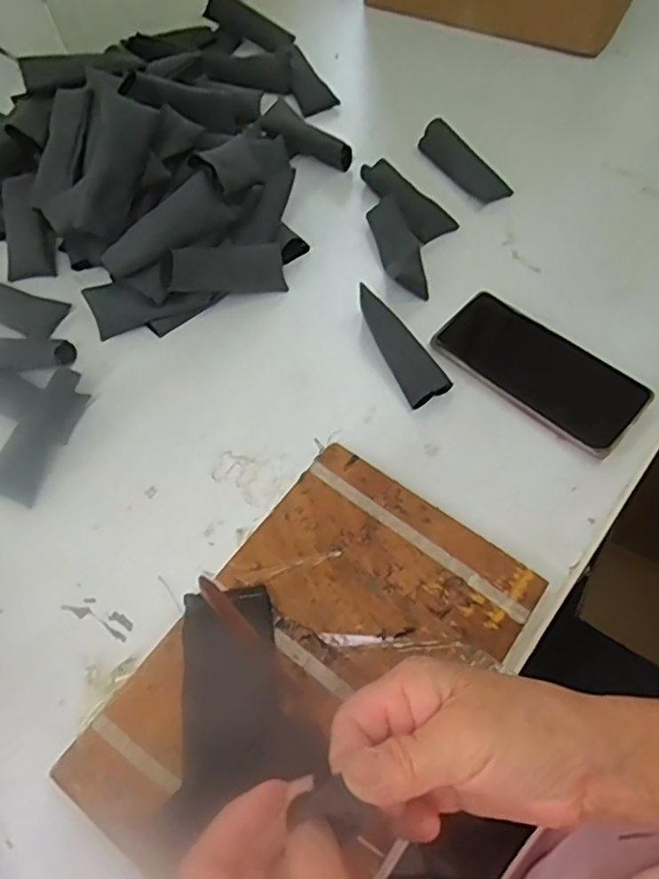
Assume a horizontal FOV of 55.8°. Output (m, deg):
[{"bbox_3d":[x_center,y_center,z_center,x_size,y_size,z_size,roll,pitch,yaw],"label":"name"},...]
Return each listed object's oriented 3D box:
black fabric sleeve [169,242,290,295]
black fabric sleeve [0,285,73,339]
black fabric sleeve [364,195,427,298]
[{"bbox_3d":[-0.082,-0.140,0.519,0.100,0.040,0.010,-15,27,-33],"label":"black fabric sleeve"},{"bbox_3d":[-0.280,-0.115,0.537,0.100,0.016,0.036,21,63,0],"label":"black fabric sleeve"},{"bbox_3d":[0.062,-0.169,0.547,0.032,0.028,0.096,-14,61,-5],"label":"black fabric sleeve"}]

